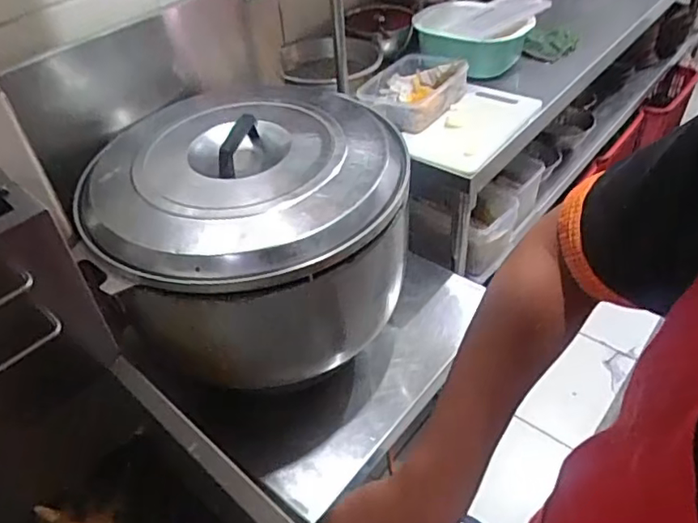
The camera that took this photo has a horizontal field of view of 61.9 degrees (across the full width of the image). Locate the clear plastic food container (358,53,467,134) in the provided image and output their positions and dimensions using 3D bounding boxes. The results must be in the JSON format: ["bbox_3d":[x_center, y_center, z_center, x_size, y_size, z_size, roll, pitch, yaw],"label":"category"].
[{"bbox_3d":[0.147,-0.385,1.294,0.163,0.094,0.285,22,49,26],"label":"clear plastic food container"}]

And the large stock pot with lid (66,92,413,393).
[{"bbox_3d":[-0.157,-0.051,0.977,0.485,0.304,0.439,-2,43,2],"label":"large stock pot with lid"}]

